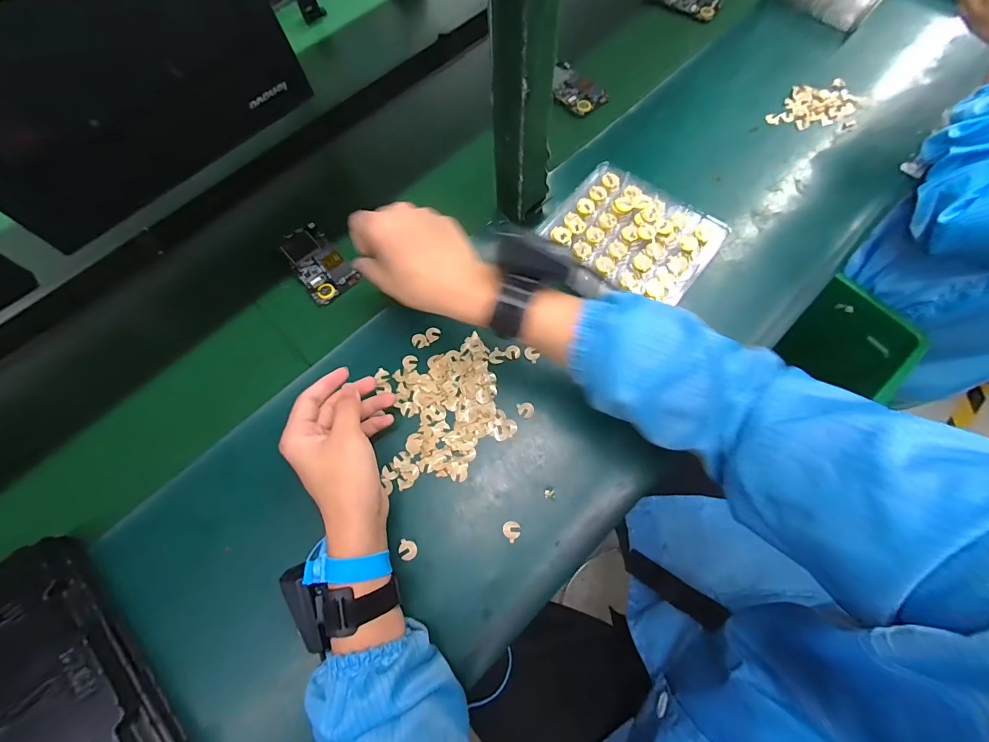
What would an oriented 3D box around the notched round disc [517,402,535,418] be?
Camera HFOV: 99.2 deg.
[{"bbox_3d":[0.036,0.044,0.479,0.019,0.004,0.018,0,71,0],"label":"notched round disc"}]

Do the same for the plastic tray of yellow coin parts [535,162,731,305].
[{"bbox_3d":[0.162,-0.165,0.501,0.181,0.020,0.149,37,77,16],"label":"plastic tray of yellow coin parts"}]

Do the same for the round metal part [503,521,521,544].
[{"bbox_3d":[0.018,0.163,0.430,0.017,0.004,0.018,0,71,0],"label":"round metal part"}]

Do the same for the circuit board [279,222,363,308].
[{"bbox_3d":[-0.239,-0.148,0.573,0.064,0.009,0.127,-37,71,-8],"label":"circuit board"}]

